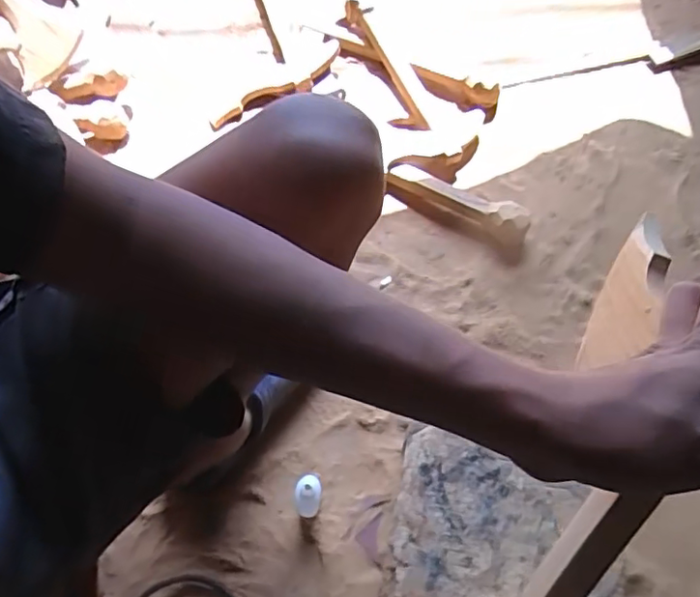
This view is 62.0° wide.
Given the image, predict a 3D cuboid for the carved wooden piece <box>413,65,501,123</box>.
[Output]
[{"bbox_3d":[0.176,-0.359,0.999,0.164,0.038,0.050,32,65,19],"label":"carved wooden piece"}]

